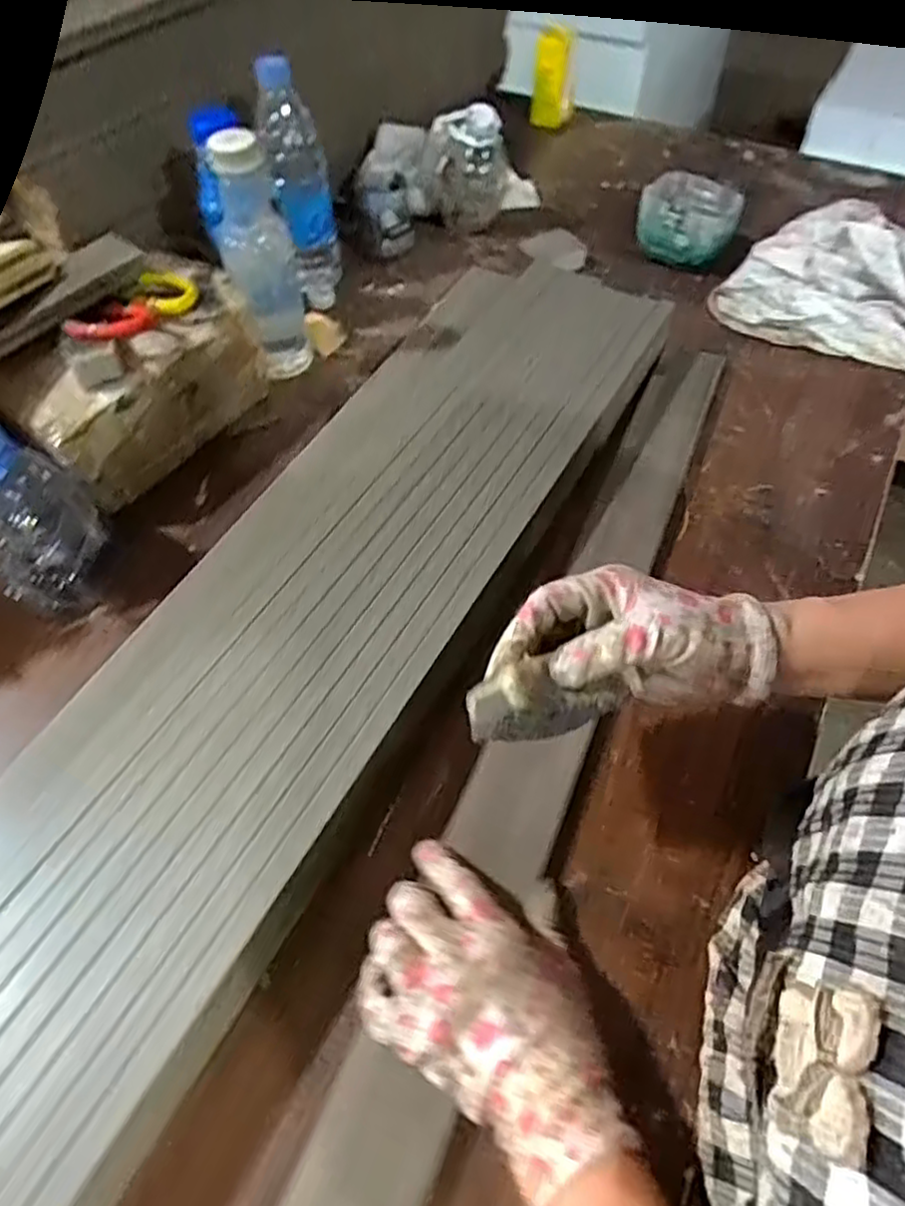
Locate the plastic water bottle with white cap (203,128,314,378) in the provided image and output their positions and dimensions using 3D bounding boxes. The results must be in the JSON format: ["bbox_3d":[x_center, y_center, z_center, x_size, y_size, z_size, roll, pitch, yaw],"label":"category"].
[{"bbox_3d":[-0.178,-0.316,0.670,0.066,0.210,0.060,-14,55,-10],"label":"plastic water bottle with white cap"}]

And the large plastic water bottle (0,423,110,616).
[{"bbox_3d":[-0.318,-0.063,0.530,0.101,0.139,0.080,-28,59,-20],"label":"large plastic water bottle"}]

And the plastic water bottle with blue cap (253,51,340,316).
[{"bbox_3d":[-0.161,-0.429,0.753,0.067,0.205,0.074,-7,54,-6],"label":"plastic water bottle with blue cap"}]

